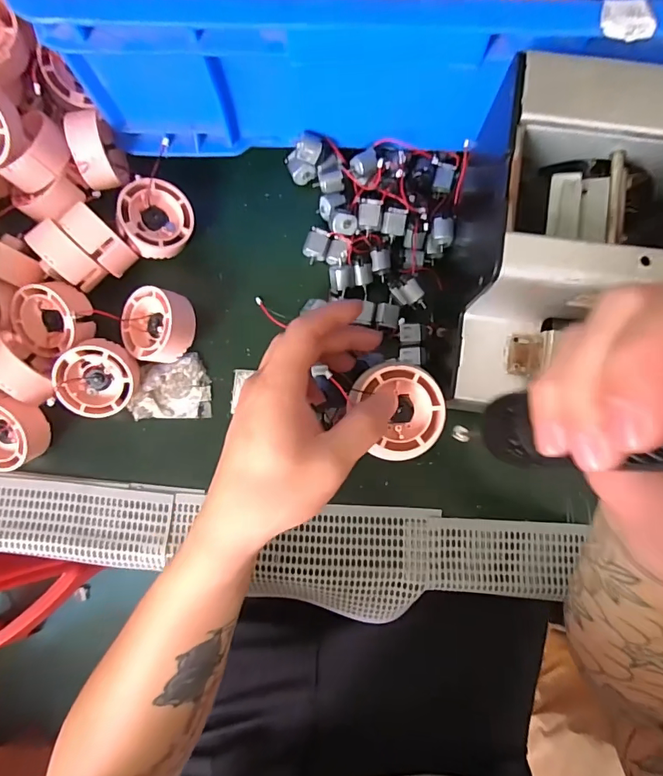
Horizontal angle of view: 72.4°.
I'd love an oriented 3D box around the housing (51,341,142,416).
[{"bbox_3d":[-0.177,-0.007,0.342,0.054,0.025,0.054,-10,111,-10],"label":"housing"}]

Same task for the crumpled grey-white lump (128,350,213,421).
[{"bbox_3d":[-0.129,0.000,0.364,0.061,0.008,0.049,-3,81,0],"label":"crumpled grey-white lump"}]

